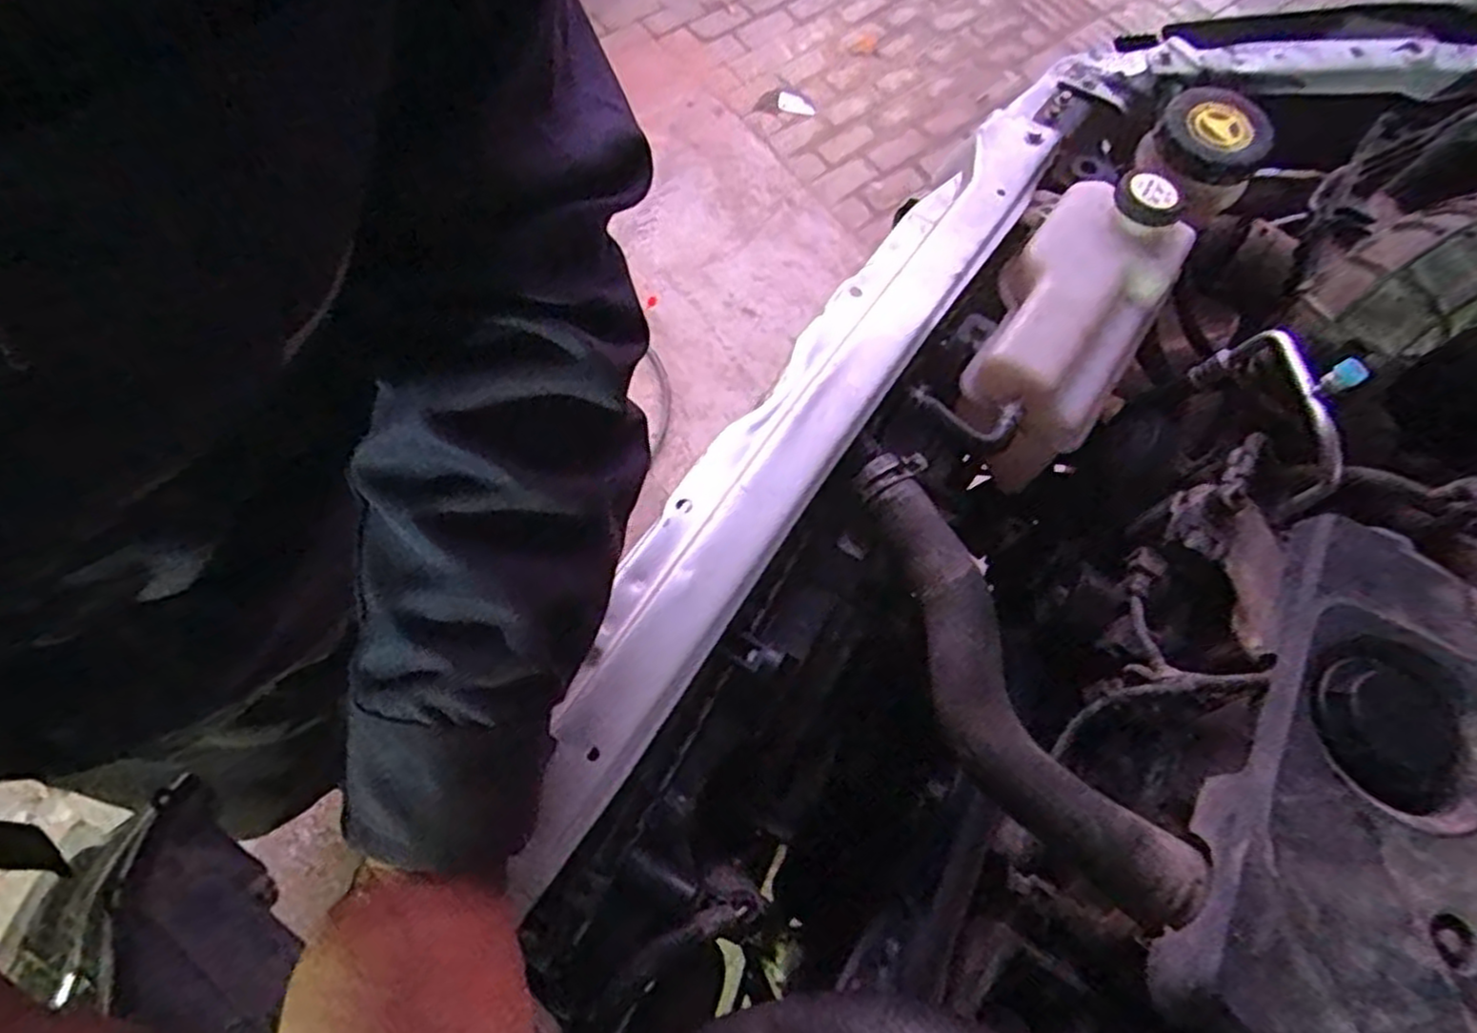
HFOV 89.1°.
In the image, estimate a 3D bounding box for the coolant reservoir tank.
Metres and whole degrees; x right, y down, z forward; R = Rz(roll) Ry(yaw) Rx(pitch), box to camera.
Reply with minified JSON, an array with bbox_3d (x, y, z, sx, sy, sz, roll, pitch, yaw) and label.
[{"bbox_3d":[0.243,-0.137,0.574,0.112,0.111,0.262,28,71,9],"label":"coolant reservoir tank"}]

